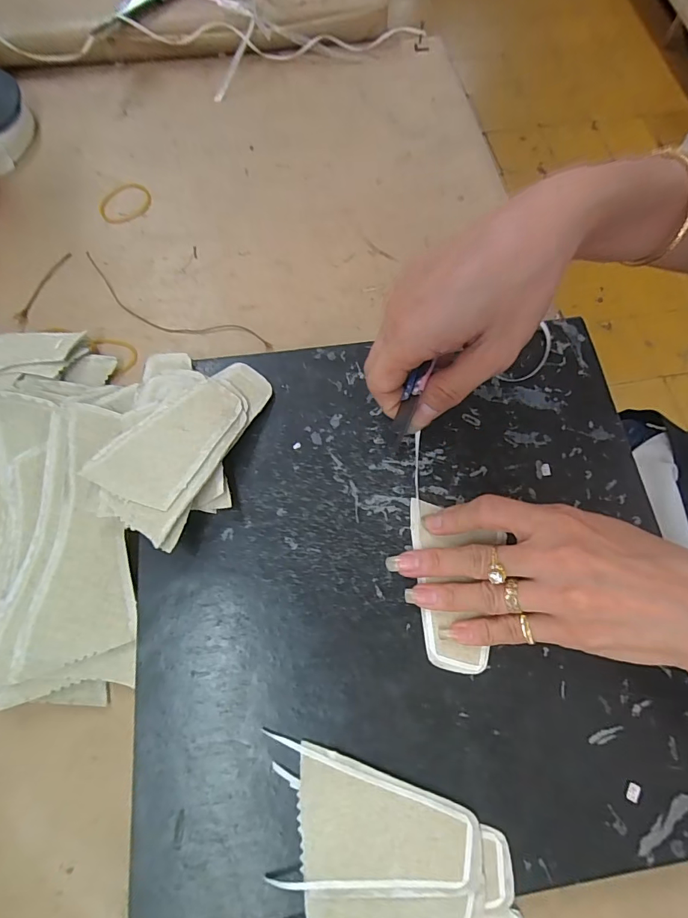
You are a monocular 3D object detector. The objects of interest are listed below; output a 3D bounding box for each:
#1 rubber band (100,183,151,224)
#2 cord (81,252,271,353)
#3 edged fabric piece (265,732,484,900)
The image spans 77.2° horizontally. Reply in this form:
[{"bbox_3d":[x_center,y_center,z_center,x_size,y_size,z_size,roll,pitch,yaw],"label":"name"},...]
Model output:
[{"bbox_3d":[-0.187,-0.219,0.367,0.044,0.004,0.041,1,71,-2],"label":"rubber band"},{"bbox_3d":[-0.135,-0.113,0.327,0.172,0.004,0.032,26,72,7],"label":"cord"},{"bbox_3d":[0.016,0.171,0.206,0.096,0.004,0.057,3,68,0],"label":"edged fabric piece"}]

